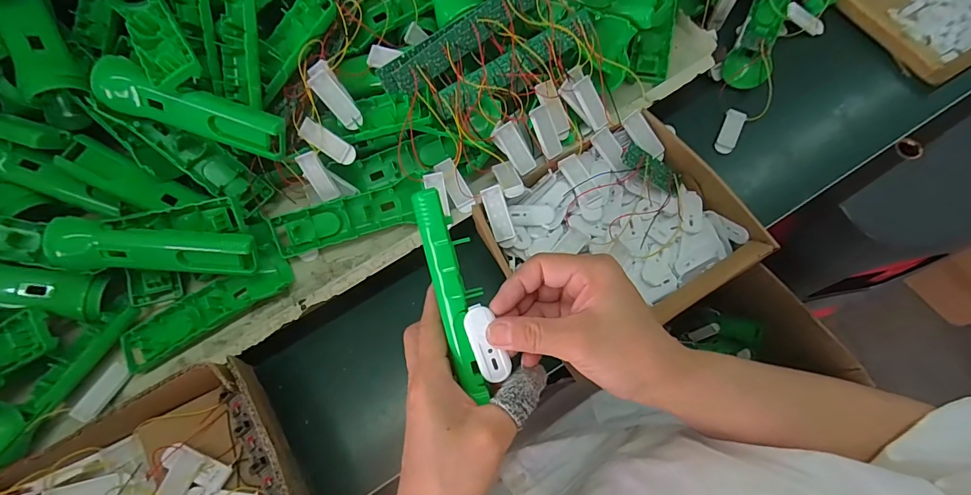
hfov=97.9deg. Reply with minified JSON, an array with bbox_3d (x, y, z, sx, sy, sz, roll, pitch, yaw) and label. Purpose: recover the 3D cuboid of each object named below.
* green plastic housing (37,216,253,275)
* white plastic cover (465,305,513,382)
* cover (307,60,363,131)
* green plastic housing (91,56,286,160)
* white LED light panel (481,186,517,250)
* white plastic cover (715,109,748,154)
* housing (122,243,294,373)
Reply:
[{"bbox_3d":[-0.296,0.000,0.381,0.162,0.035,0.038,3,71,-11],"label":"green plastic housing"},{"bbox_3d":[0.001,0.059,0.259,0.019,0.004,0.049,-21,97,-5],"label":"white plastic cover"},{"bbox_3d":[-0.144,-0.144,0.404,0.026,0.010,0.068,-36,101,-10],"label":"cover"},{"bbox_3d":[-0.265,-0.123,0.383,0.159,0.043,0.017,17,29,-9],"label":"green plastic housing"},{"bbox_3d":[0.013,-0.028,0.389,0.019,0.007,0.056,-18,91,-4],"label":"white LED light panel"},{"bbox_3d":[0.286,-0.135,0.493,0.022,0.011,0.054,27,74,11],"label":"white plastic cover"},{"bbox_3d":[-0.269,0.059,0.410,0.163,0.023,0.044,-31,72,-8],"label":"housing"}]

